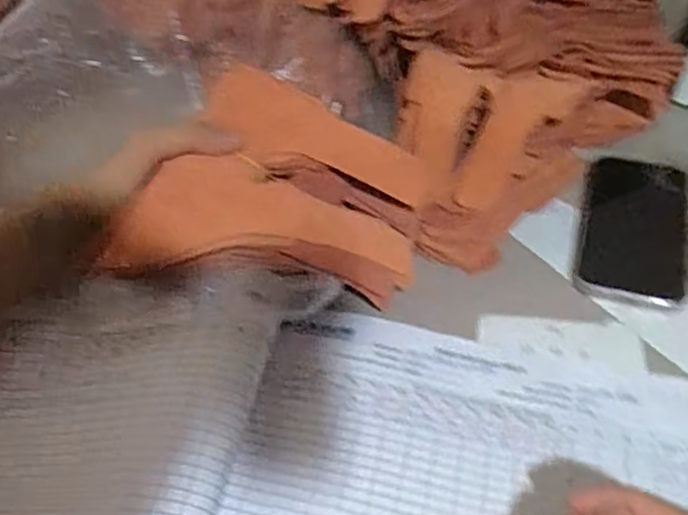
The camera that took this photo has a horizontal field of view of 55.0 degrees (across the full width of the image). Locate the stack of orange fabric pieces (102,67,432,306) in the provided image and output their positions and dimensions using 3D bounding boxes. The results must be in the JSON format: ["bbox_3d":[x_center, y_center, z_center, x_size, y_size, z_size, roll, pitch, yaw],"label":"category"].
[{"bbox_3d":[-0.047,-0.039,0.420,0.180,0.094,0.113,8,44,10],"label":"stack of orange fabric pieces"}]

